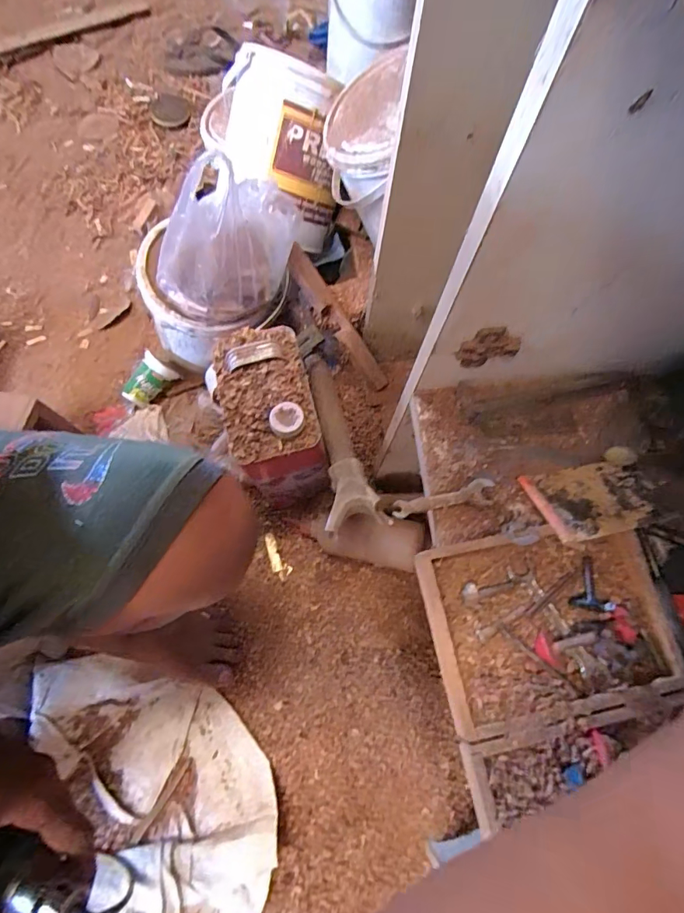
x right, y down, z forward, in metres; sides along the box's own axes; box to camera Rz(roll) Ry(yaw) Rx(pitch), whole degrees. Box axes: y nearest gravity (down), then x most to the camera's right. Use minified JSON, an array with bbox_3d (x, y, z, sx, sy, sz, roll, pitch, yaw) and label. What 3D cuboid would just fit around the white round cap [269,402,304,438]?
[{"bbox_3d":[-0.062,-0.042,0.504,0.038,0.018,0.034,3,69,-1],"label":"white round cap"}]

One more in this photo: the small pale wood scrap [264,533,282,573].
[{"bbox_3d":[-0.109,0.152,0.707,0.016,0.004,0.061,-16,71,-9],"label":"small pale wood scrap"}]

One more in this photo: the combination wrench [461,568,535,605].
[{"bbox_3d":[0.117,0.095,0.335,0.061,0.009,0.014,-16,71,-8],"label":"combination wrench"}]

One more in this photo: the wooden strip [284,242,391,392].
[{"bbox_3d":[-0.004,-0.185,0.620,0.033,0.021,0.217,-44,112,-17],"label":"wooden strip"}]

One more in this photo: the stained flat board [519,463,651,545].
[{"bbox_3d":[0.199,0.034,0.357,0.093,0.005,0.064,-8,46,-10],"label":"stained flat board"}]

